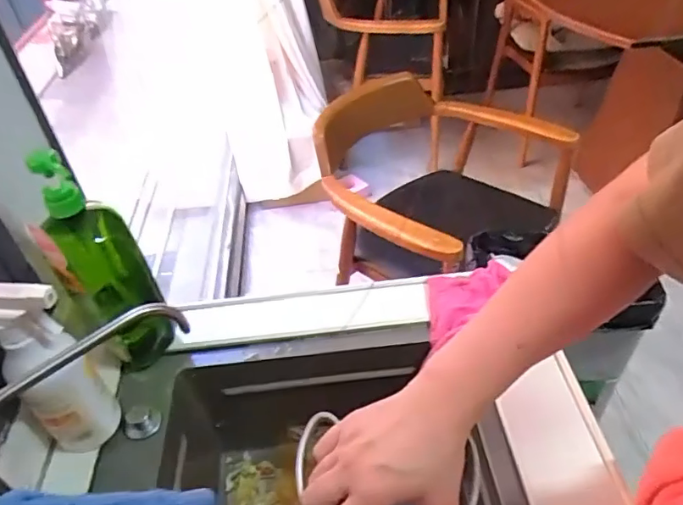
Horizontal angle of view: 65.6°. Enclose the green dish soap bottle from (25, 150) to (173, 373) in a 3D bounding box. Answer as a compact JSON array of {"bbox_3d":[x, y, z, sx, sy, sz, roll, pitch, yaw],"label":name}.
[{"bbox_3d":[-0.267,0.018,0.595,0.088,0.280,0.052,-30,48,-25],"label":"green dish soap bottle"}]

